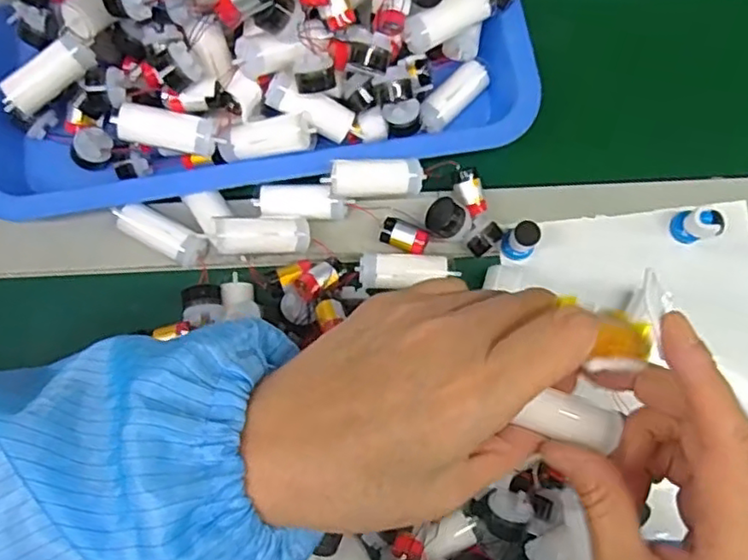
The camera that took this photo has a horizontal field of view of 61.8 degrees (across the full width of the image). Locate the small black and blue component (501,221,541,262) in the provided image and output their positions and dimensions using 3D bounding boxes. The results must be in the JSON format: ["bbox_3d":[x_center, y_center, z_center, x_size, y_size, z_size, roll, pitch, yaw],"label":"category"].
[{"bbox_3d":[0.084,-0.022,0.354,0.016,0.023,0.017,0,79,-1],"label":"small black and blue component"}]

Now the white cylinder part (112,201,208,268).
[{"bbox_3d":[-0.119,-0.024,0.356,0.050,0.023,0.020,28,80,5],"label":"white cylinder part"}]

